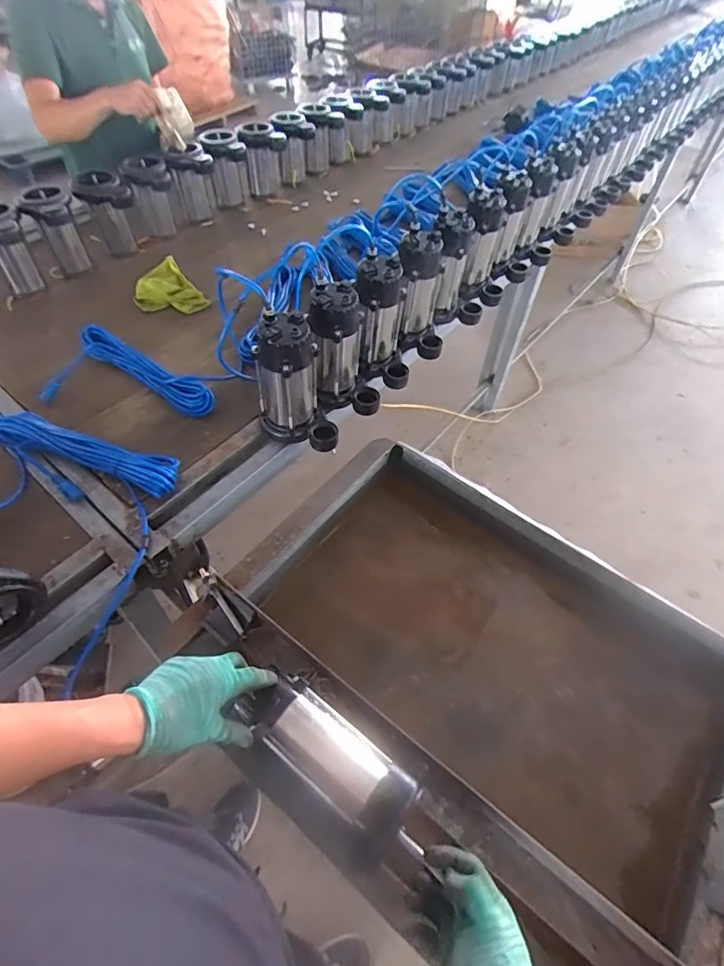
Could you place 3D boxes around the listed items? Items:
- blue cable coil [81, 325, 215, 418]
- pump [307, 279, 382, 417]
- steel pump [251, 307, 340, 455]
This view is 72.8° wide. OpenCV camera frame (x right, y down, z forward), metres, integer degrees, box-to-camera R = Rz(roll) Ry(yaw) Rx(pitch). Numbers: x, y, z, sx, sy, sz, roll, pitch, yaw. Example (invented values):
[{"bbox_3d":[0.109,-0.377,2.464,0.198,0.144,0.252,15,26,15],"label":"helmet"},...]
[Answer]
[{"bbox_3d":[-0.461,-0.241,1.054,0.365,0.051,0.080,28,55,19],"label":"blue cable coil"},{"bbox_3d":[-0.033,-0.252,0.961,0.133,0.236,0.101,-4,52,-6],"label":"pump"},{"bbox_3d":[-0.120,-0.178,0.888,0.112,0.215,0.134,-21,55,-18],"label":"steel pump"}]

